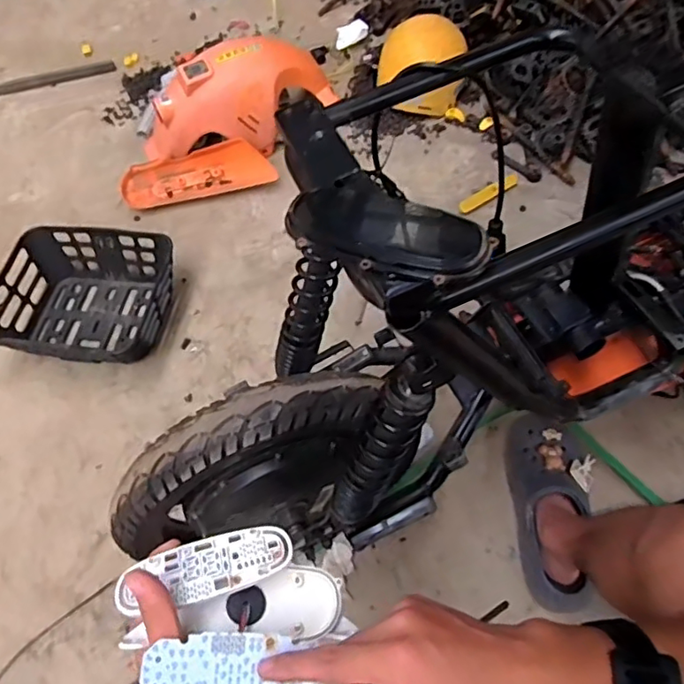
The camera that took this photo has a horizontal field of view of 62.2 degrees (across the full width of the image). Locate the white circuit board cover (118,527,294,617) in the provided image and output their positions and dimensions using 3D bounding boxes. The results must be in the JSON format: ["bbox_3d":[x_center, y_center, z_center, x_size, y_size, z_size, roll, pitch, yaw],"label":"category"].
[{"bbox_3d":[-0.092,0.152,0.383,0.115,0.004,0.041,-13,44,-10],"label":"white circuit board cover"}]

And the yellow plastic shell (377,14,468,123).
[{"bbox_3d":[0.189,-0.648,1.328,0.203,0.153,0.200,0,60,5],"label":"yellow plastic shell"}]

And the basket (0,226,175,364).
[{"bbox_3d":[-0.498,-0.090,1.091,0.336,0.108,0.269,2,60,6],"label":"basket"}]

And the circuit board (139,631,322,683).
[{"bbox_3d":[-0.068,0.196,0.344,0.100,0.004,0.036,11,60,-18],"label":"circuit board"}]

